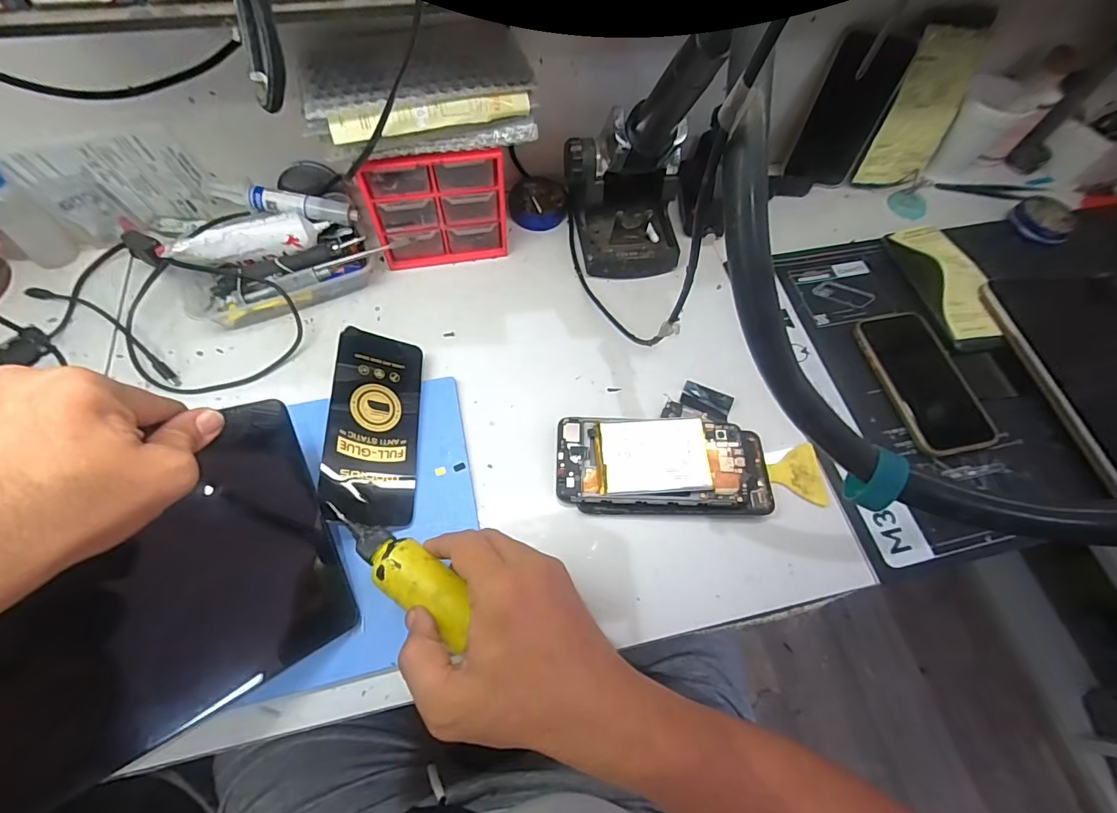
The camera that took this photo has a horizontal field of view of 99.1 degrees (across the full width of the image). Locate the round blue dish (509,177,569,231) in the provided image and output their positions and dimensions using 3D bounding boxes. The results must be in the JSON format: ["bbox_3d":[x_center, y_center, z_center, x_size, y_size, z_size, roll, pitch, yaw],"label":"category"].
[{"bbox_3d":[-0.020,-0.229,0.532,0.059,0.026,0.062,1,63,-3],"label":"round blue dish"}]

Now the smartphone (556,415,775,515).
[{"bbox_3d":[0.089,0.050,0.400,0.176,0.020,0.079,0,63,-3],"label":"smartphone"}]

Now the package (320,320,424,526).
[{"bbox_3d":[-0.145,0.013,0.380,0.071,0.004,0.155,15,62,-37],"label":"package"}]

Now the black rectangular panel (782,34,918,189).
[{"bbox_3d":[0.322,-0.328,0.534,0.077,0.145,0.010,12,48,4],"label":"black rectangular panel"}]

